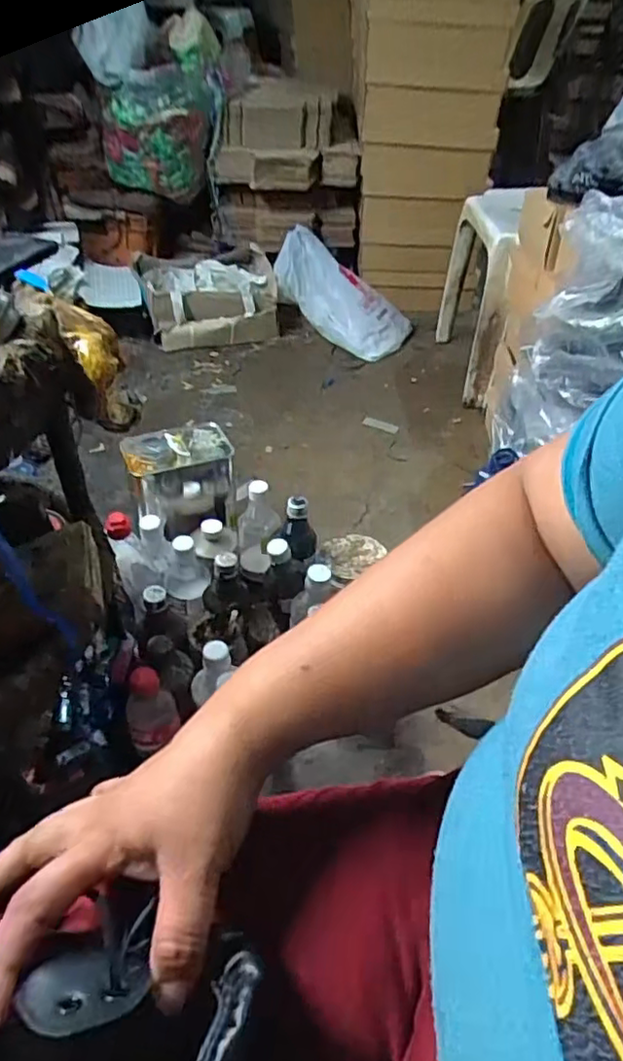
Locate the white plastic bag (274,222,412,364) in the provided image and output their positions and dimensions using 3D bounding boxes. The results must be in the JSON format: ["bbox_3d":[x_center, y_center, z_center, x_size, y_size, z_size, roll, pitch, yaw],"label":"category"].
[{"bbox_3d":[0.074,-0.626,1.715,0.405,0.145,0.179,37,44,-11],"label":"white plastic bag"}]

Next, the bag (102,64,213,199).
[{"bbox_3d":[-0.388,-1.019,1.599,0.225,0.265,0.175,16,44,13],"label":"bag"}]

